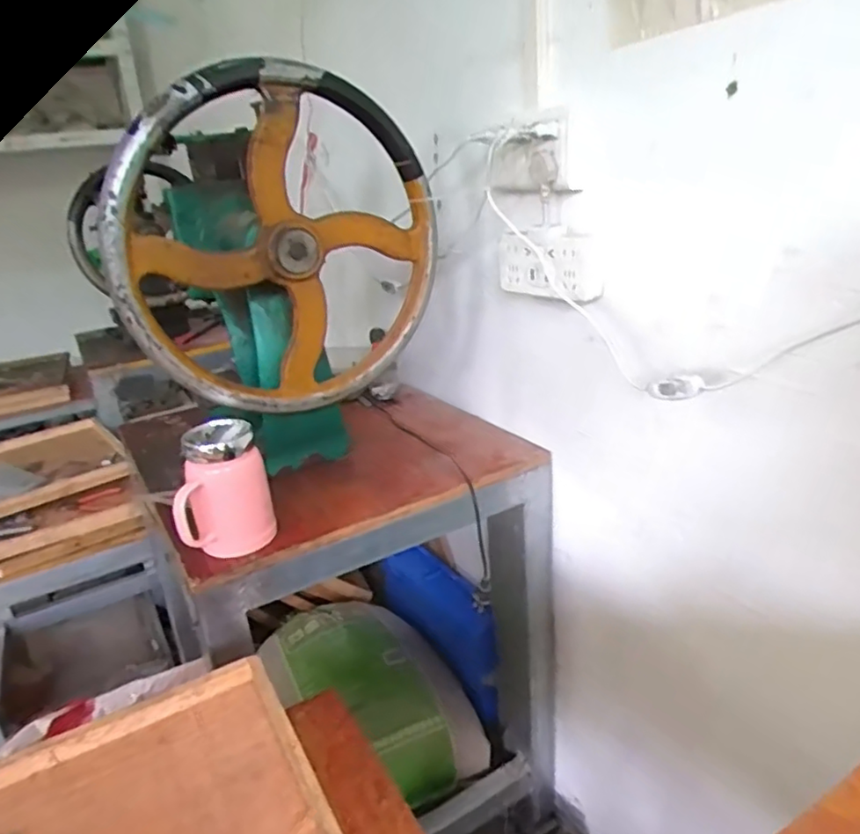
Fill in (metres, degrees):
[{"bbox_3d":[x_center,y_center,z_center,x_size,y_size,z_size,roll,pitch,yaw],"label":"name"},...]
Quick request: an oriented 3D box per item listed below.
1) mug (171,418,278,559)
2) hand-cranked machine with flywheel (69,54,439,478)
[{"bbox_3d":[-0.233,0.084,0.738,0.099,0.139,0.096,-11,22,-13],"label":"mug"},{"bbox_3d":[-0.227,-0.182,0.868,0.374,0.466,0.296,-18,25,-30],"label":"hand-cranked machine with flywheel"}]

